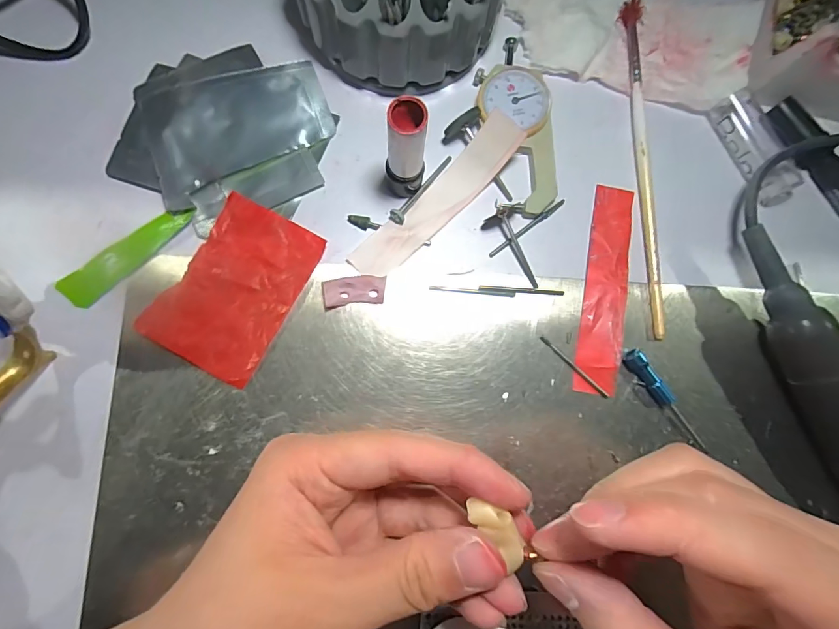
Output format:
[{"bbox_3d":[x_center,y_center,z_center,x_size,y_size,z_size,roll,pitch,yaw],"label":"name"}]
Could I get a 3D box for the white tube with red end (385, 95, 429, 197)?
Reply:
[{"bbox_3d":[-0.006,-0.074,0.196,0.018,0.057,0.018,2,83,-2],"label":"white tube with red end"}]

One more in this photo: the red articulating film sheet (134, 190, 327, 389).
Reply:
[{"bbox_3d":[-0.090,-0.014,0.210,0.056,0.004,0.082,29,83,1],"label":"red articulating film sheet"}]

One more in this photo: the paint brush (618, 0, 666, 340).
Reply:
[{"bbox_3d":[0.119,-0.081,0.229,0.010,0.006,0.184,0,84,-3],"label":"paint brush"}]

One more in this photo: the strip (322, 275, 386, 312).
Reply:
[{"bbox_3d":[-0.032,-0.012,0.213,0.030,0.006,0.014,-7,84,-3],"label":"strip"}]

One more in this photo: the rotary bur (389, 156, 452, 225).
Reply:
[{"bbox_3d":[0.002,-0.065,0.220,0.007,0.005,0.046,40,83,2],"label":"rotary bur"}]

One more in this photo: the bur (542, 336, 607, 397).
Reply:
[{"bbox_3d":[0.078,0.026,0.214,0.044,0.004,0.004,43,83,2],"label":"bur"}]

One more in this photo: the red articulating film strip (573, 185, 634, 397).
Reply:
[{"bbox_3d":[0.096,-0.014,0.220,0.021,0.004,0.108,10,83,-1],"label":"red articulating film strip"}]

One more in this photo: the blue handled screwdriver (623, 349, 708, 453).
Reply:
[{"bbox_3d":[0.123,0.042,0.212,0.008,0.010,0.058,-39,87,-6],"label":"blue handled screwdriver"}]

